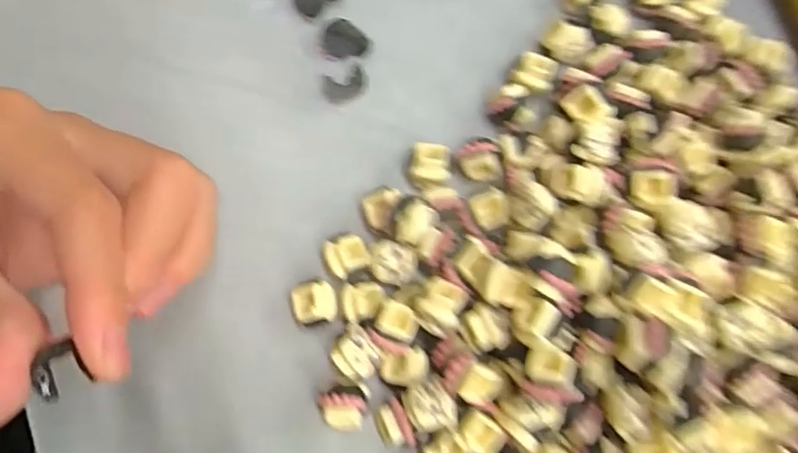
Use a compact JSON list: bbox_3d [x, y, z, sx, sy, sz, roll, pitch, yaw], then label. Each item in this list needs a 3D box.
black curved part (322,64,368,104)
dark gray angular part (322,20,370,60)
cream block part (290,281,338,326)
[{"bbox_3d":[-0.021,-0.055,0.228,0.017,0.006,0.011,-13,75,-2],"label":"black curved part"},{"bbox_3d":[-0.021,-0.073,0.231,0.018,0.004,0.015,4,75,2],"label":"dark gray angular part"},{"bbox_3d":[-0.029,0.027,0.204,0.015,0.012,0.013,-6,75,-1],"label":"cream block part"}]

